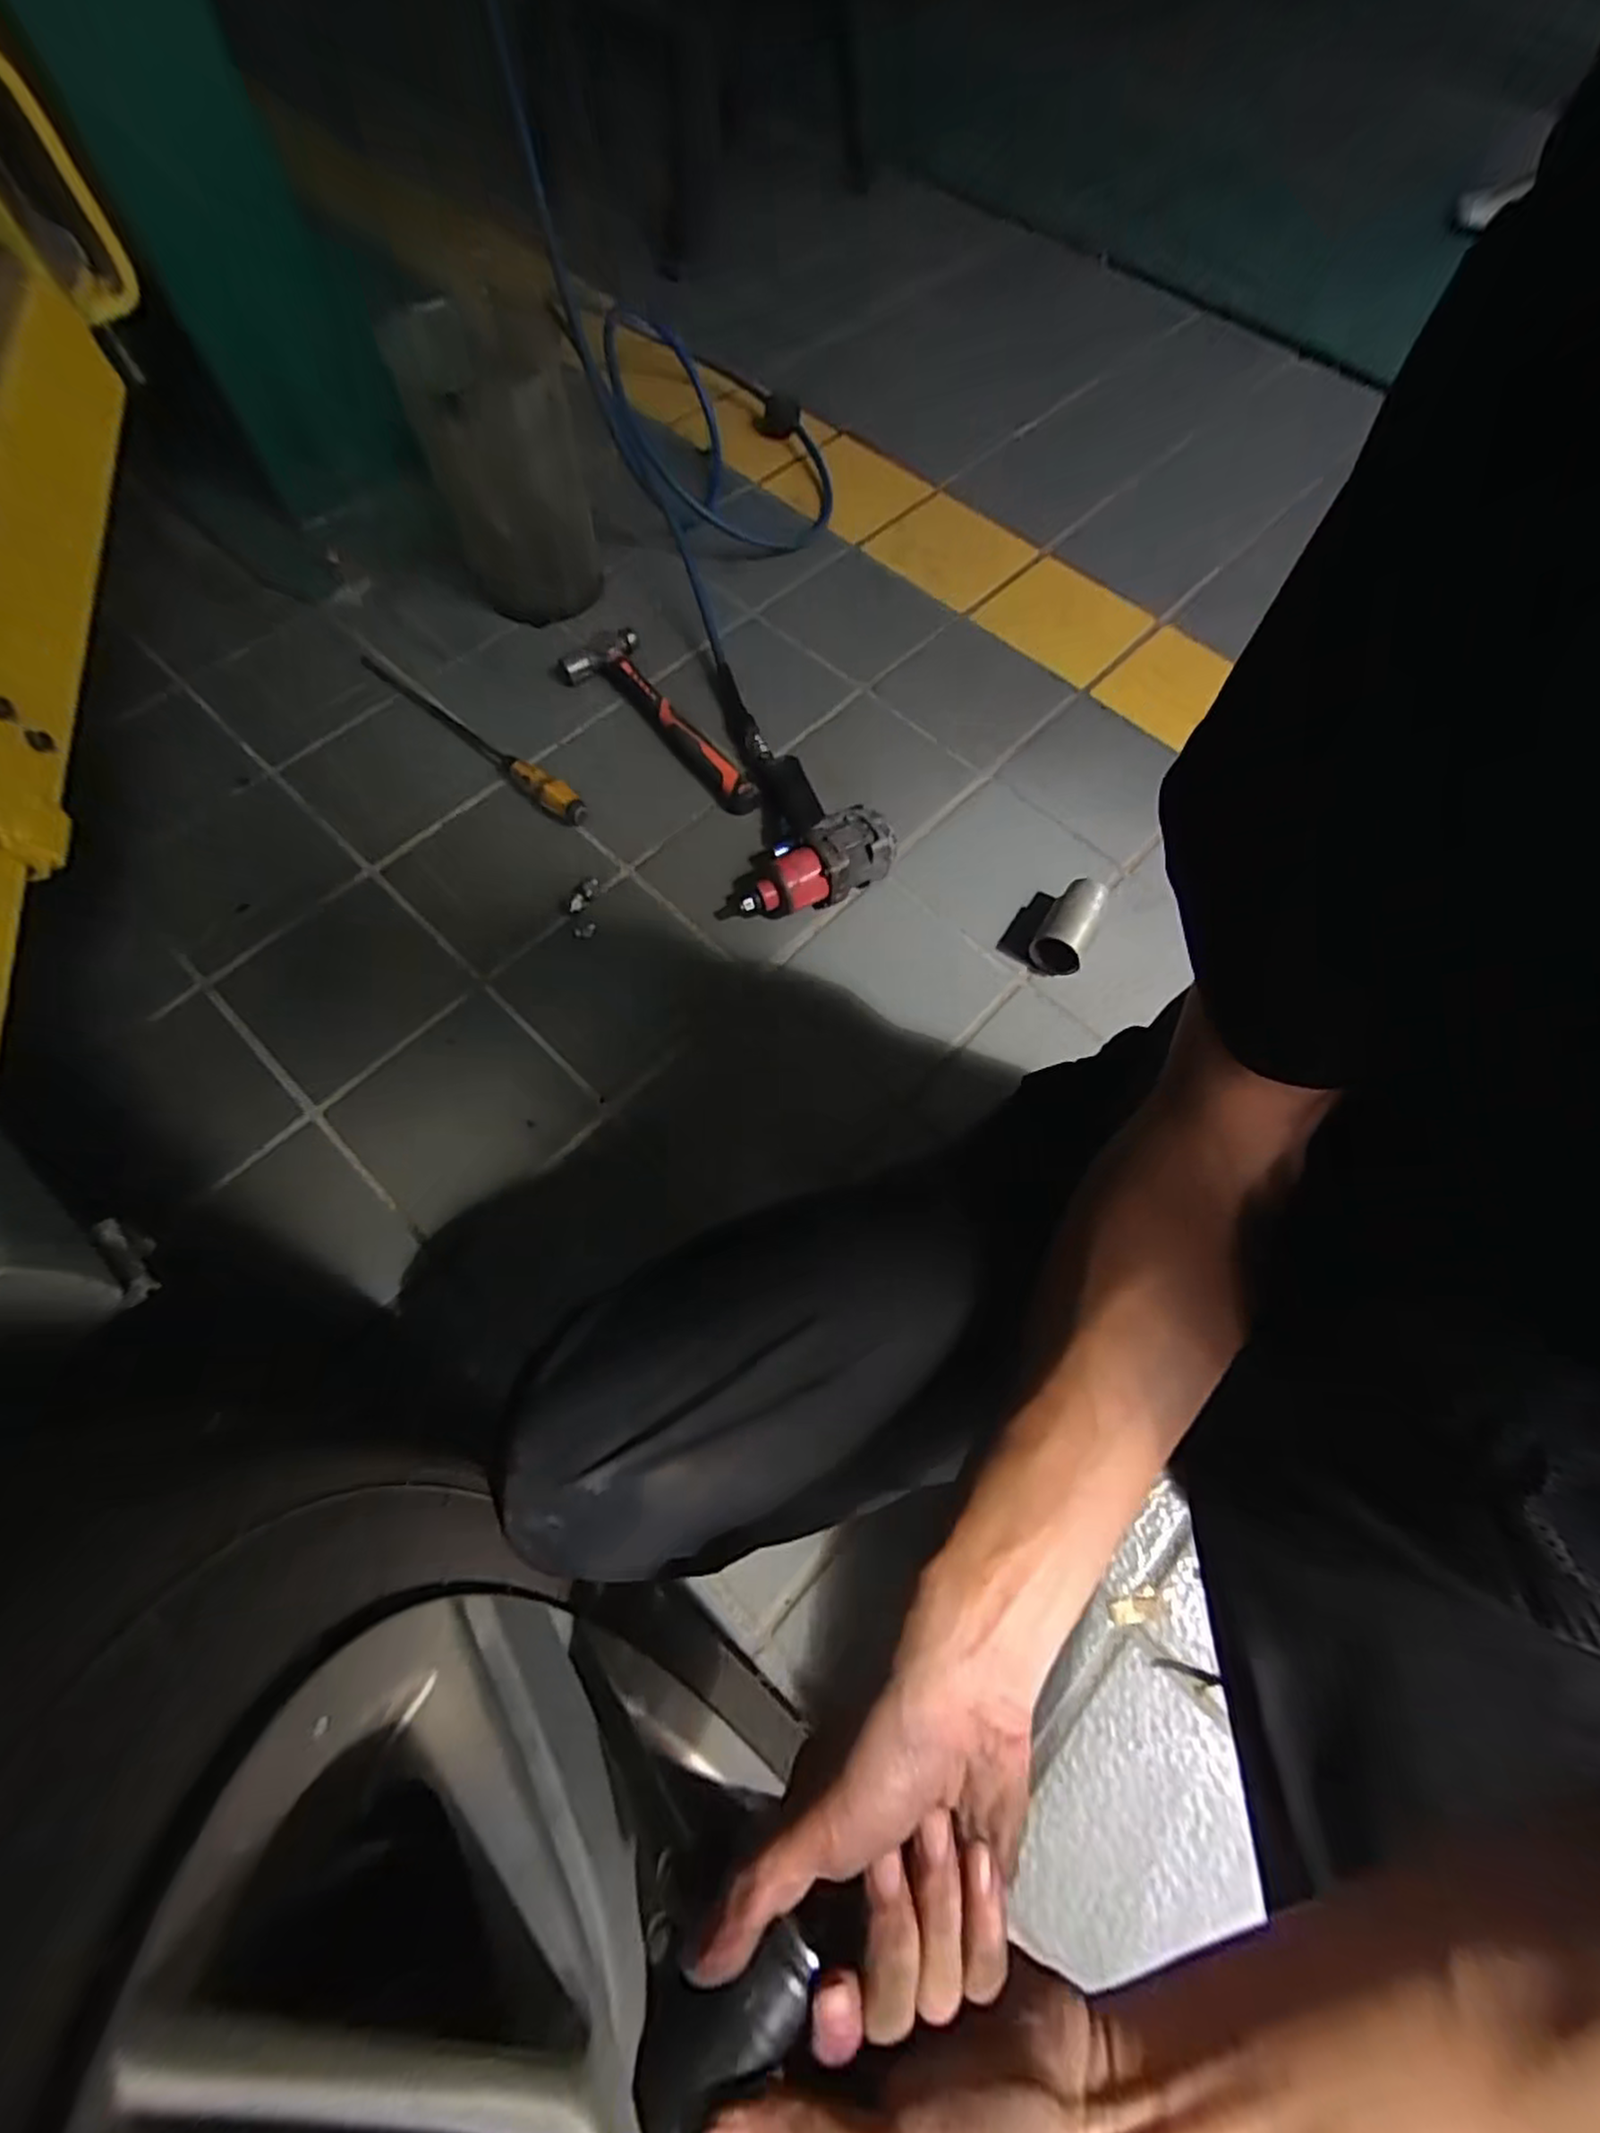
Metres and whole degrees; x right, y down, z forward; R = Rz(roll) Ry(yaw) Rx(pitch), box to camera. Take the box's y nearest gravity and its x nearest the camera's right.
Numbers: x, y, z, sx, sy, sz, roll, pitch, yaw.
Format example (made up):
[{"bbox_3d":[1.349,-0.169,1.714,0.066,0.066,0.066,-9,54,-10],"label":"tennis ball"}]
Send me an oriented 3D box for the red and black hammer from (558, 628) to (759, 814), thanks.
[{"bbox_3d":[-0.181,-0.431,0.890,0.104,0.029,0.336,-32,73,-14],"label":"red and black hammer"}]

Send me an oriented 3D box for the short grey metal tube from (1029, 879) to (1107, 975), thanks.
[{"bbox_3d":[0.300,-0.157,0.784,0.055,0.050,0.107,29,70,9],"label":"short grey metal tube"}]

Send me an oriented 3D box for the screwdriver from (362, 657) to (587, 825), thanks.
[{"bbox_3d":[-0.413,-0.420,0.880,0.395,0.033,0.039,40,72,13],"label":"screwdriver"}]

